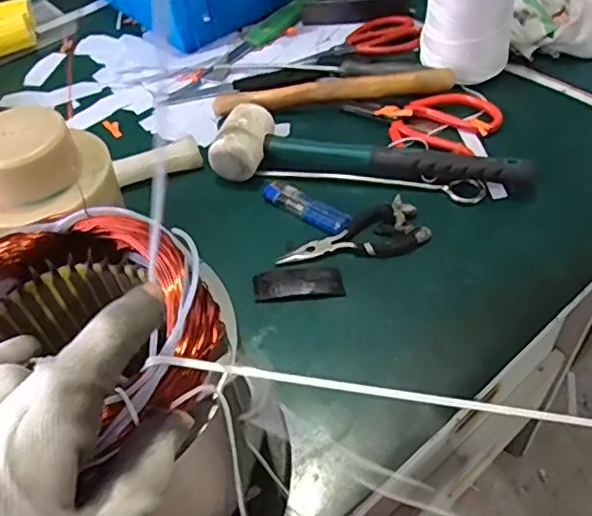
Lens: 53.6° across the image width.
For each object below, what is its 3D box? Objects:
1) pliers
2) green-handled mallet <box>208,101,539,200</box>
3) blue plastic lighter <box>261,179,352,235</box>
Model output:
[{"bbox_3d":[0.046,-0.019,0.497,0.125,0.012,0.060,-19,50,-10],"label":"pliers"},{"bbox_3d":[0.069,-0.098,0.538,0.285,0.043,0.067,6,51,11],"label":"green-handled mallet"},{"bbox_3d":[0.009,-0.046,0.526,0.086,0.012,0.024,28,58,27],"label":"blue plastic lighter"}]

